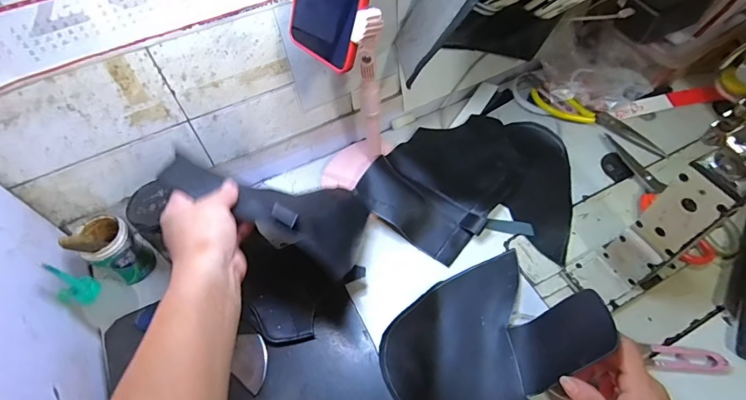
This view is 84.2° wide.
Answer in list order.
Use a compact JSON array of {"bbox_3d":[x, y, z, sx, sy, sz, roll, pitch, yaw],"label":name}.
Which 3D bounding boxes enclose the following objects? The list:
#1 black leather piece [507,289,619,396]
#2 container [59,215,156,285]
[{"bbox_3d":[0.182,0.137,0.396,0.015,0.104,0.065,27,39,-21],"label":"black leather piece"},{"bbox_3d":[-0.295,0.057,0.470,0.058,0.073,0.054,-1,56,2],"label":"container"}]

